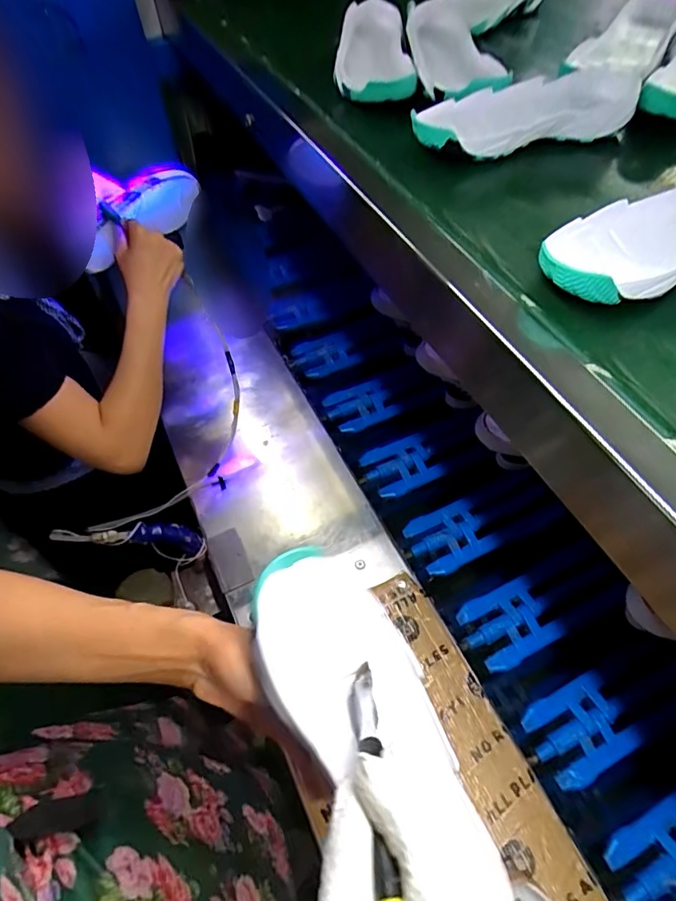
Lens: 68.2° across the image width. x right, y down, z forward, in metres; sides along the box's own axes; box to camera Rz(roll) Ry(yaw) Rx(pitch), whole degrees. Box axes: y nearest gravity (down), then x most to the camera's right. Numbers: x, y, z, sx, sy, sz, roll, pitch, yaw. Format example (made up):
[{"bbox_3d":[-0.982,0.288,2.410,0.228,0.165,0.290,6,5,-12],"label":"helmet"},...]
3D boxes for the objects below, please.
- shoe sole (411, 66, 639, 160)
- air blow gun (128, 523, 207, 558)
[{"bbox_3d":[0.189,-0.361,0.524,0.234,0.040,0.087,-14,60,-8],"label":"shoe sole"},{"bbox_3d":[-0.214,0.112,0.641,0.031,0.118,0.026,-30,59,15],"label":"air blow gun"}]

